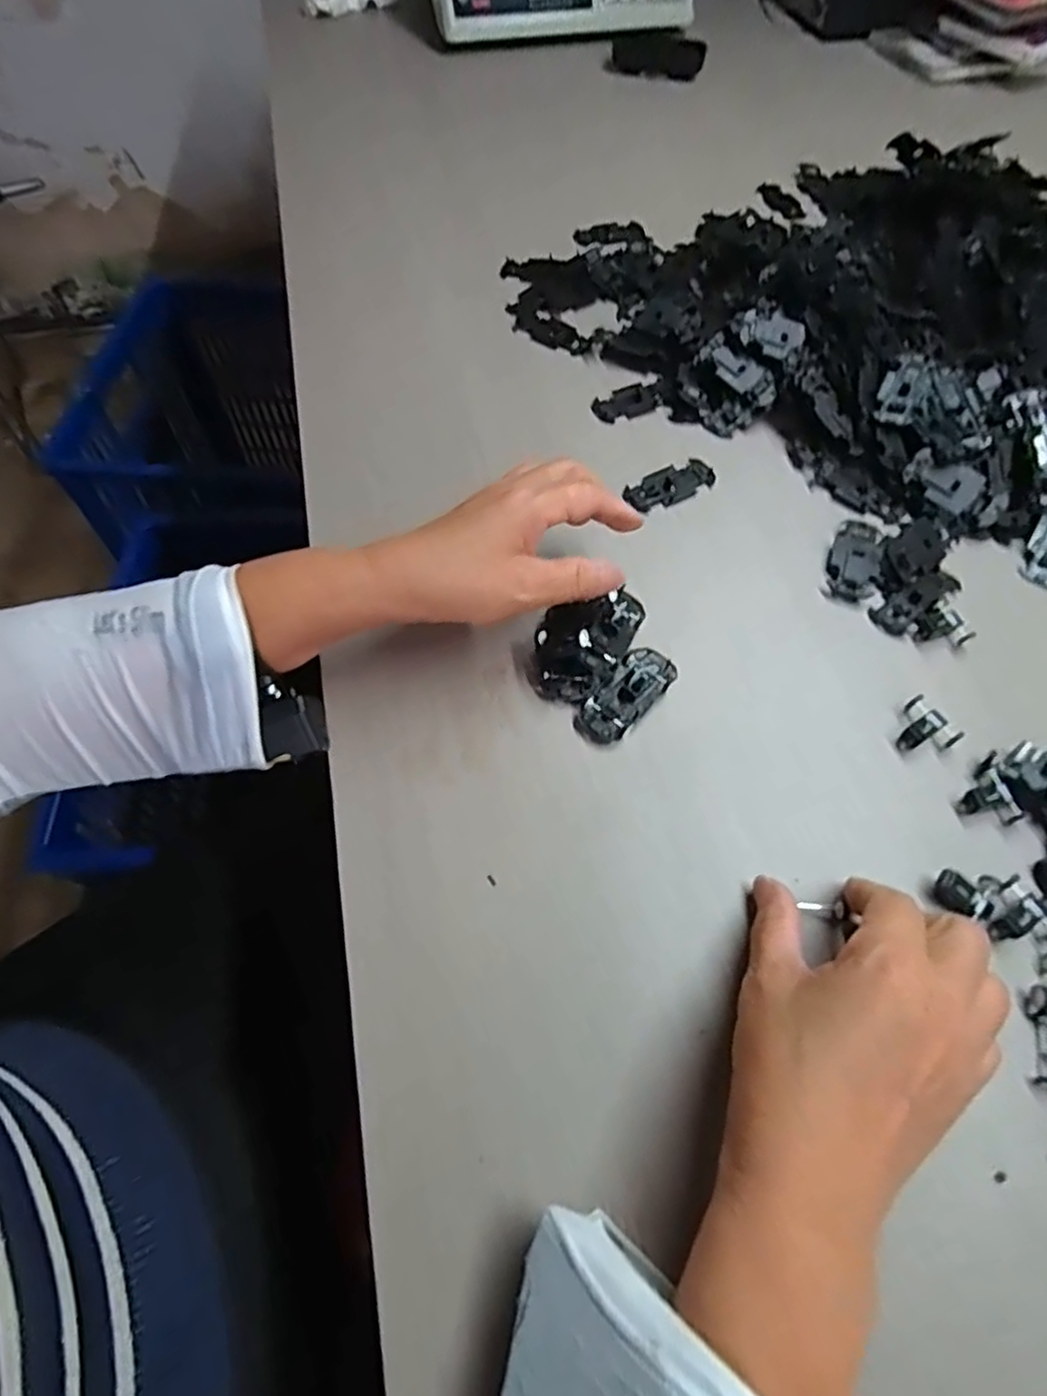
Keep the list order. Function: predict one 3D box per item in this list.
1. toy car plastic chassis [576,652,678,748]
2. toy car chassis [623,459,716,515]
[{"bbox_3d":[0.057,-0.002,0.375,0.029,0.013,0.066,38,66,18],"label":"toy car plastic chassis"},{"bbox_3d":[0.101,-0.146,0.466,0.064,0.005,0.029,-27,64,-15],"label":"toy car chassis"}]

